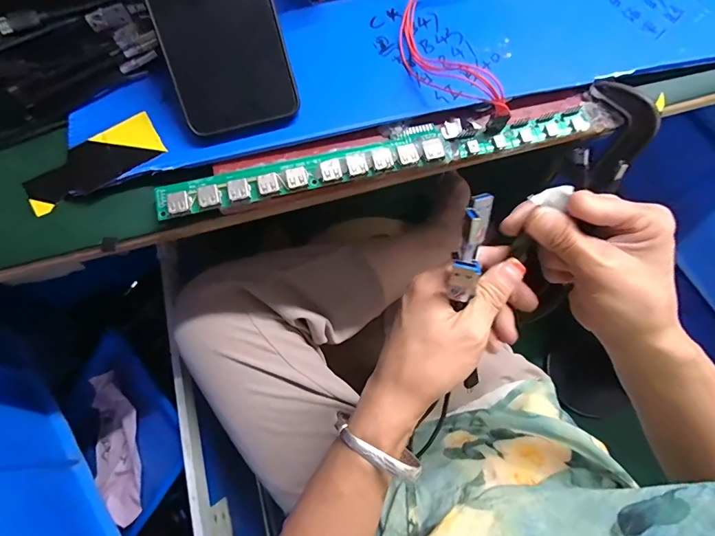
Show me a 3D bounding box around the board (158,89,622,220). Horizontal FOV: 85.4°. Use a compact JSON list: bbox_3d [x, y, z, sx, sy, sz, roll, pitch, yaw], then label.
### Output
[{"bbox_3d":[0.023,-0.085,0.272,0.316,0.013,0.042,-12,73,-5],"label":"board"}]

